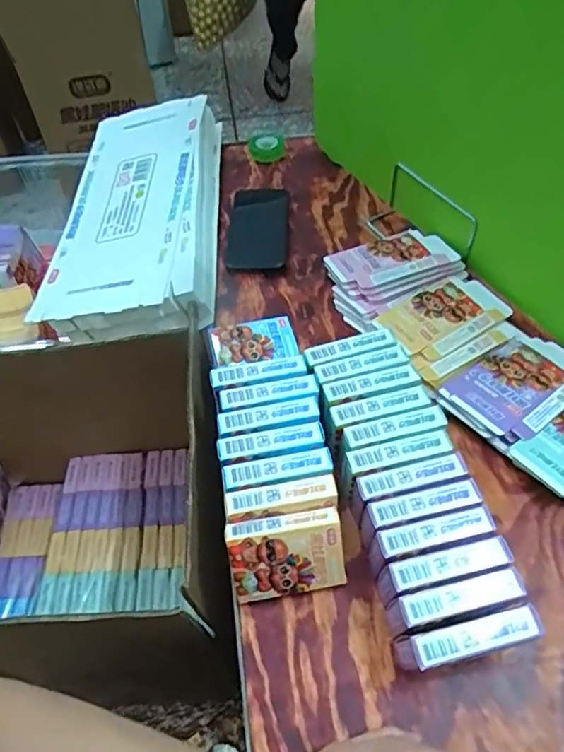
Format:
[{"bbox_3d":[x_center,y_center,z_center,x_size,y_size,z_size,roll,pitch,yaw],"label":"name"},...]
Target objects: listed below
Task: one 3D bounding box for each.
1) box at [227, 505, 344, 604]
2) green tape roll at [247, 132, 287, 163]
[{"bbox_3d":[0.005,0.149,0.448,0.091,0.069,0.018,-9,22,-5],"label":"box"},{"bbox_3d":[-0.024,-0.364,0.867,0.058,0.025,0.059,0,54,0],"label":"green tape roll"}]

